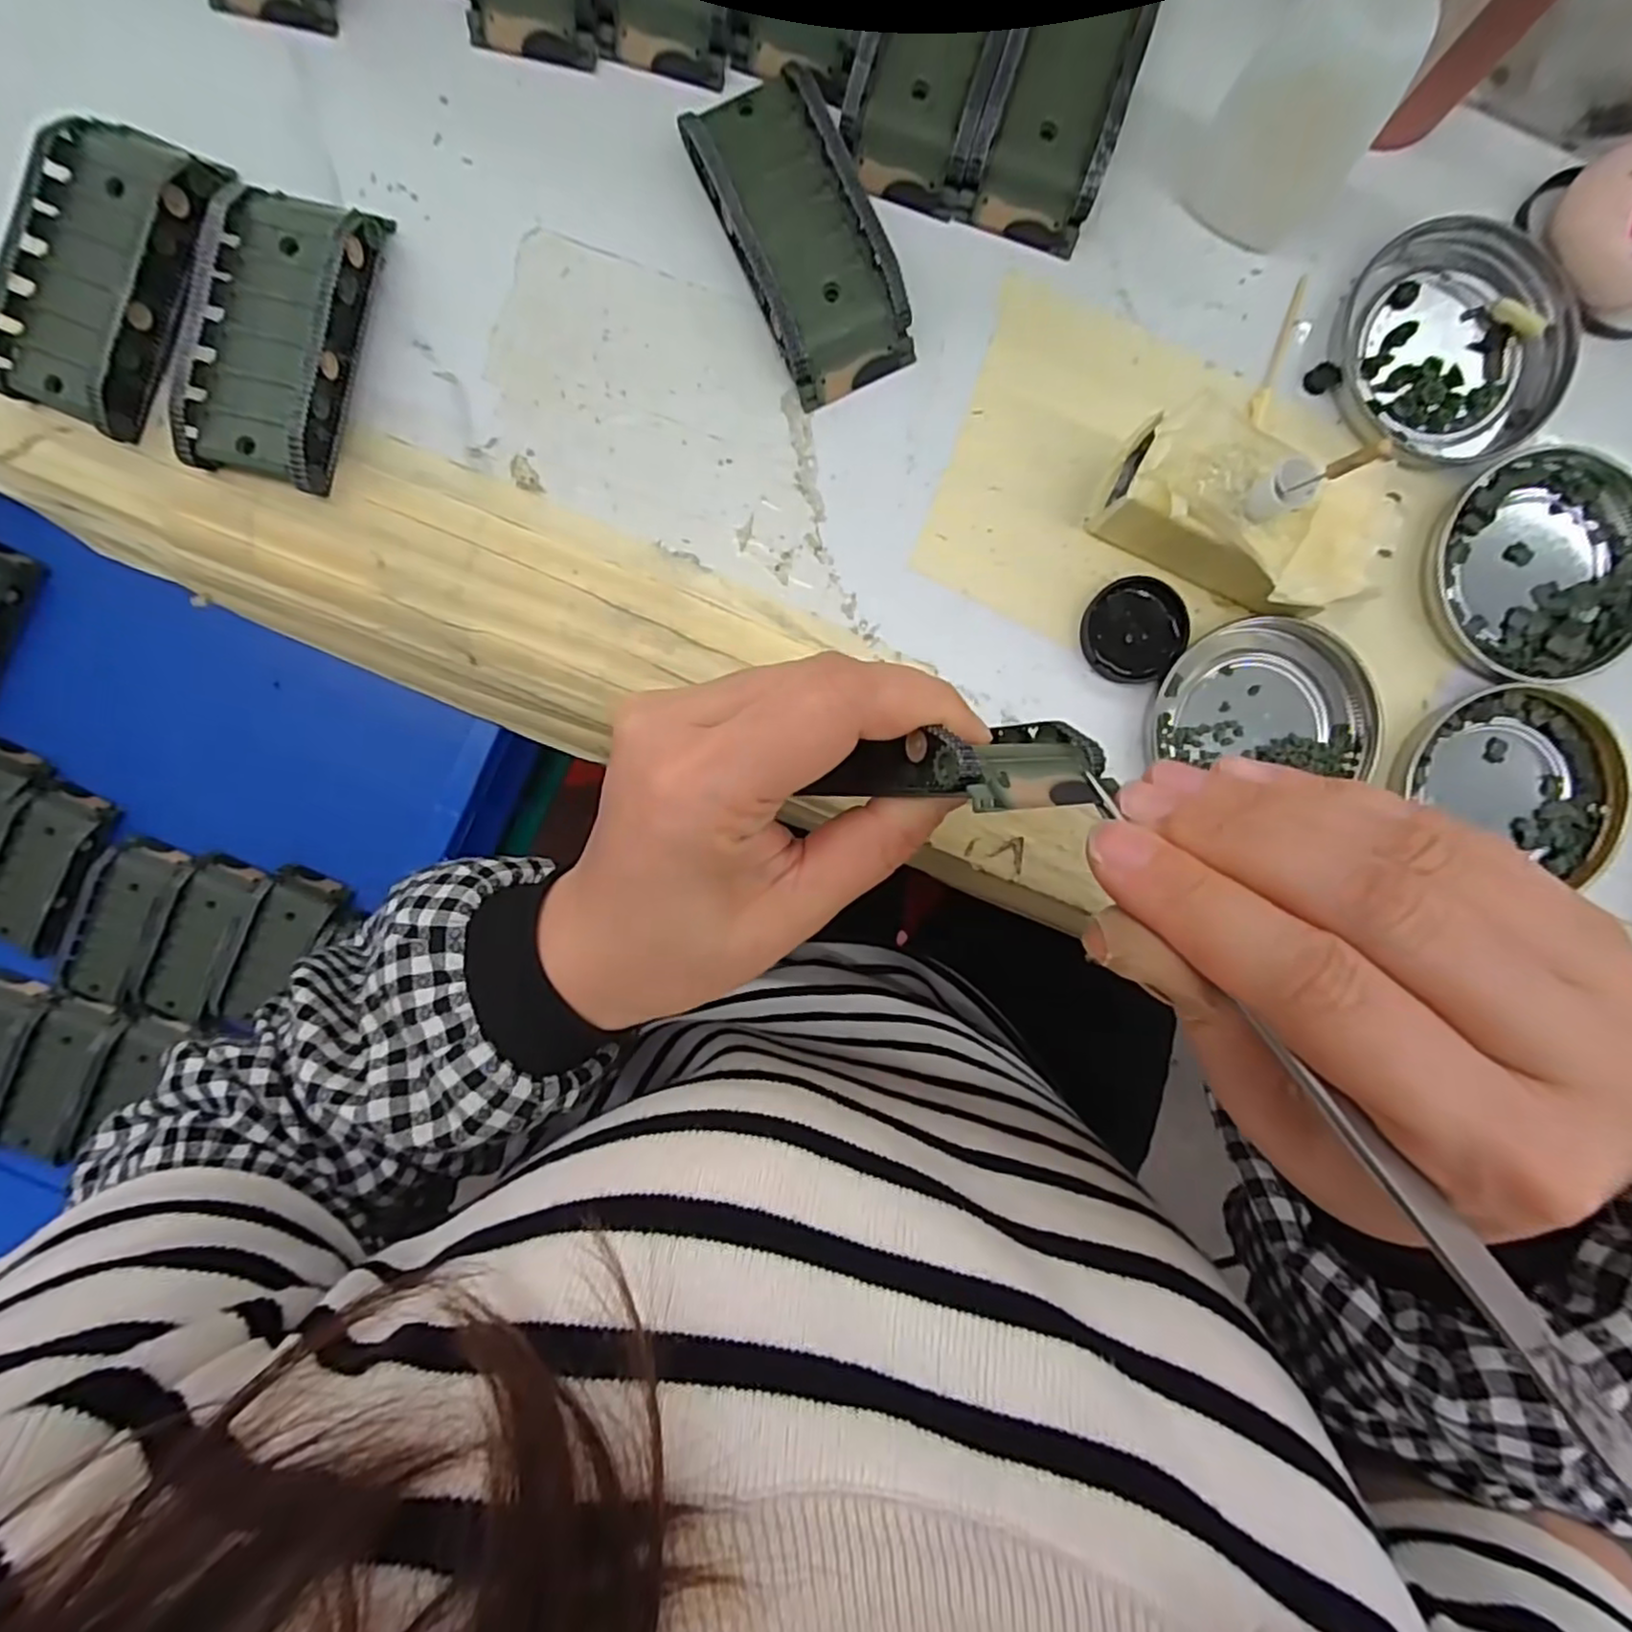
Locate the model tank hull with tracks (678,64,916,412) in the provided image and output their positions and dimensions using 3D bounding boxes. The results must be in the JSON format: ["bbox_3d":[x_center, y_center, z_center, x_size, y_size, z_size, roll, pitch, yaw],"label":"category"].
[{"bbox_3d":[-0.005,-0.191,0.232,0.045,0.020,0.093,-25,94,1],"label":"model tank hull with tracks"}]

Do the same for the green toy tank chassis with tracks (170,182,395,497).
[{"bbox_3d":[-0.175,-0.157,0.228,0.044,0.023,0.093,13,94,-2],"label":"green toy tank chassis with tracks"}]

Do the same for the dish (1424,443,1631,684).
[{"bbox_3d":[0.258,-0.088,0.248,0.076,0.008,0.078,0,94,-1],"label":"dish"}]

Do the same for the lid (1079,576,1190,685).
[{"bbox_3d":[0.112,-0.065,0.248,0.035,0.007,0.035,0,94,-1],"label":"lid"}]

